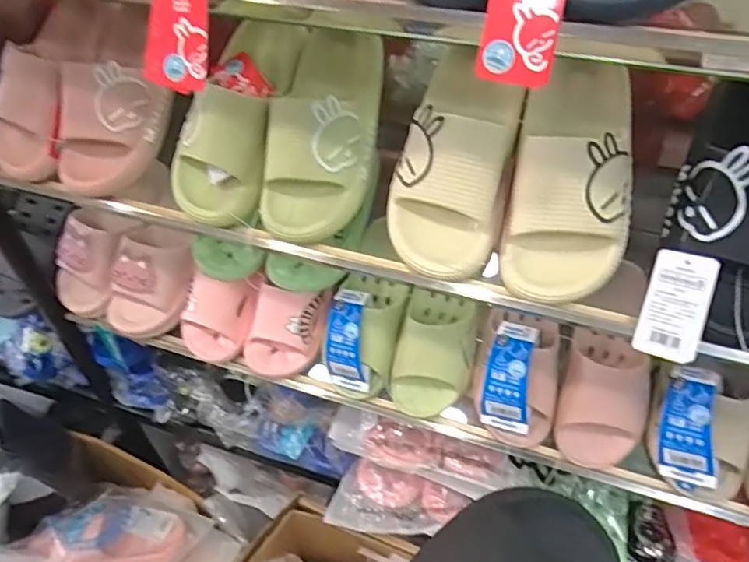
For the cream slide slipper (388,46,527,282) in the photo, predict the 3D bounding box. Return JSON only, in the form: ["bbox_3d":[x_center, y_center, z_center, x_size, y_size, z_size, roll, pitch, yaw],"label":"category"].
[{"bbox_3d":[0.077,-0.124,0.557,0.104,0.065,0.228,10,80,13],"label":"cream slide slipper"}]

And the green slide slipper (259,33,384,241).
[{"bbox_3d":[-0.051,-0.163,0.602,0.102,0.066,0.236,11,82,13],"label":"green slide slipper"}]

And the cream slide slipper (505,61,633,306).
[{"bbox_3d":[0.183,-0.101,0.528,0.103,0.075,0.229,11,79,13],"label":"cream slide slipper"}]

